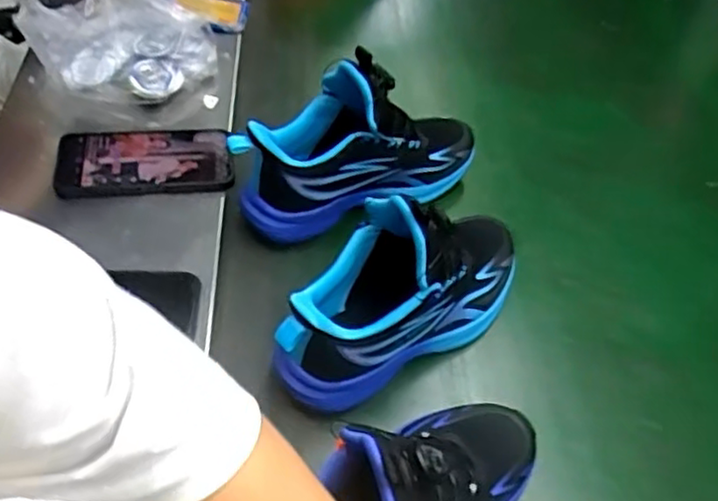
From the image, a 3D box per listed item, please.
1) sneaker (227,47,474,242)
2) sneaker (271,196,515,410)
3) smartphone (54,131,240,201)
[{"bbox_3d":[0.002,-0.110,0.641,0.245,0.123,0.084,-23,58,-14],"label":"sneaker"},{"bbox_3d":[0.039,0.022,0.547,0.240,0.136,0.091,-29,60,-17],"label":"sneaker"},{"bbox_3d":[-0.212,-0.087,0.673,0.171,0.017,0.079,-2,60,-4],"label":"smartphone"}]

